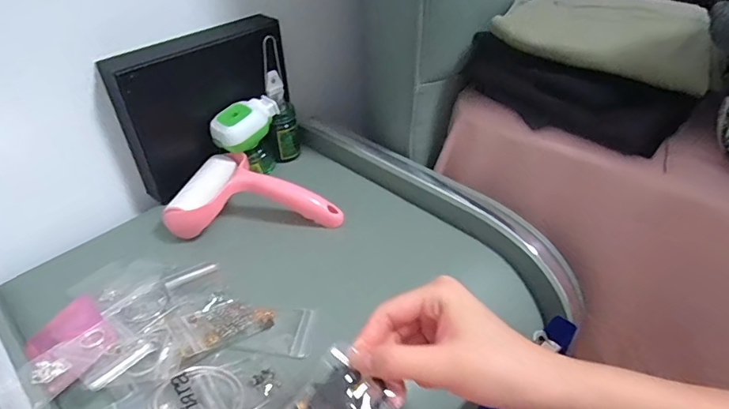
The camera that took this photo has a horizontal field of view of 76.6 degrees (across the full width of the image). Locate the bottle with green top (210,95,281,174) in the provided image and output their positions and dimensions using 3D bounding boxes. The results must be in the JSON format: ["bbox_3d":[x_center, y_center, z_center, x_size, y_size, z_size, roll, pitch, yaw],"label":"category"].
[{"bbox_3d":[-0.135,-0.074,0.553,0.044,0.087,0.075,28,49,32],"label":"bottle with green top"}]

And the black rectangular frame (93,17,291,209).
[{"bbox_3d":[-0.179,-0.122,0.541,0.212,0.150,0.040,-29,35,-22],"label":"black rectangular frame"}]

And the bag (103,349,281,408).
[{"bbox_3d":[-0.127,0.144,0.338,0.118,0.011,0.066,-18,33,-35],"label":"bag"}]

